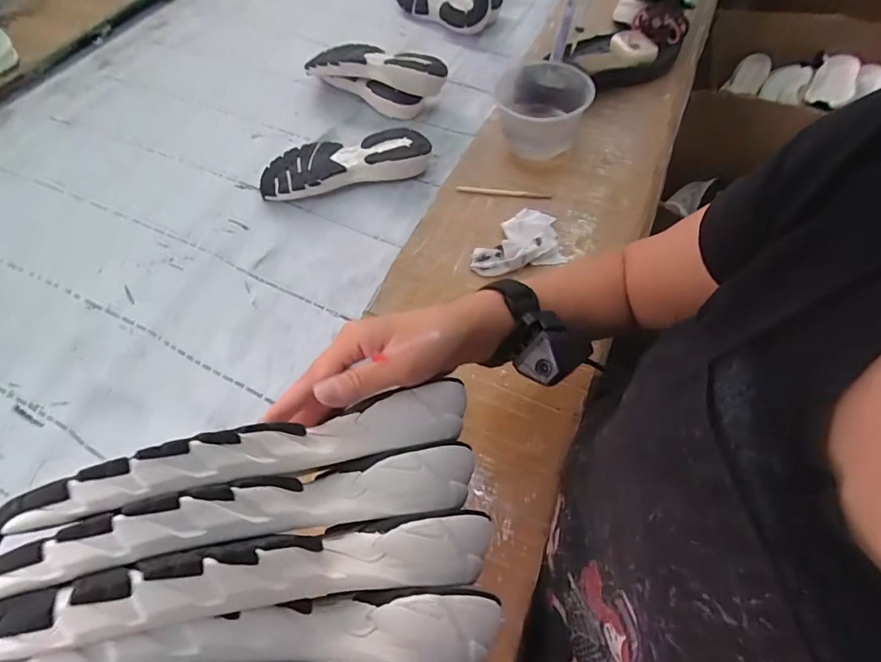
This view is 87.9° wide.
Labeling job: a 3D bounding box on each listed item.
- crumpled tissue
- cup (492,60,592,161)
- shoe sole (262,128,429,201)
[{"bbox_3d":[0.091,-0.113,0.570,0.117,0.022,0.091,-11,57,-7],"label":"crumpled tissue"},{"bbox_3d":[0.144,-0.313,0.650,0.123,0.081,0.113,0,57,1],"label":"cup"},{"bbox_3d":[-0.142,-0.248,0.685,0.254,0.048,0.100,-11,57,-6],"label":"shoe sole"}]

